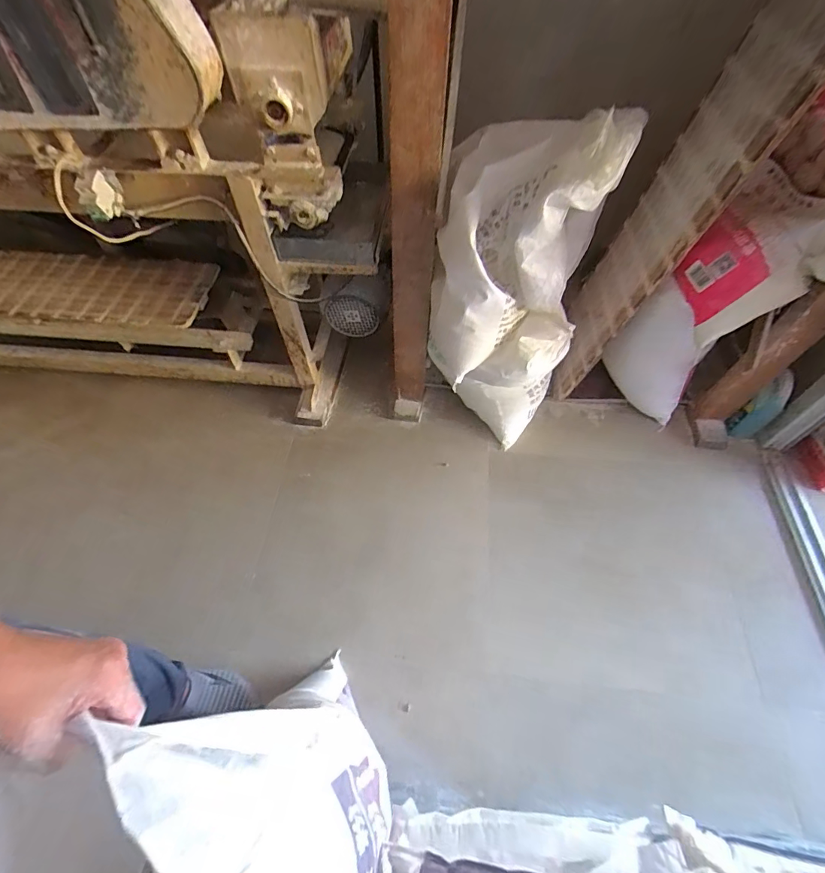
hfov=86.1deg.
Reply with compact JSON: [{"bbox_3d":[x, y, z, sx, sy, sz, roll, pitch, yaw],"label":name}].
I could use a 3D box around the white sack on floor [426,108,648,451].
[{"bbox_3d":[0.208,-0.279,1.034,0.329,0.718,0.297,10,58,7],"label":"white sack on floor"}]

